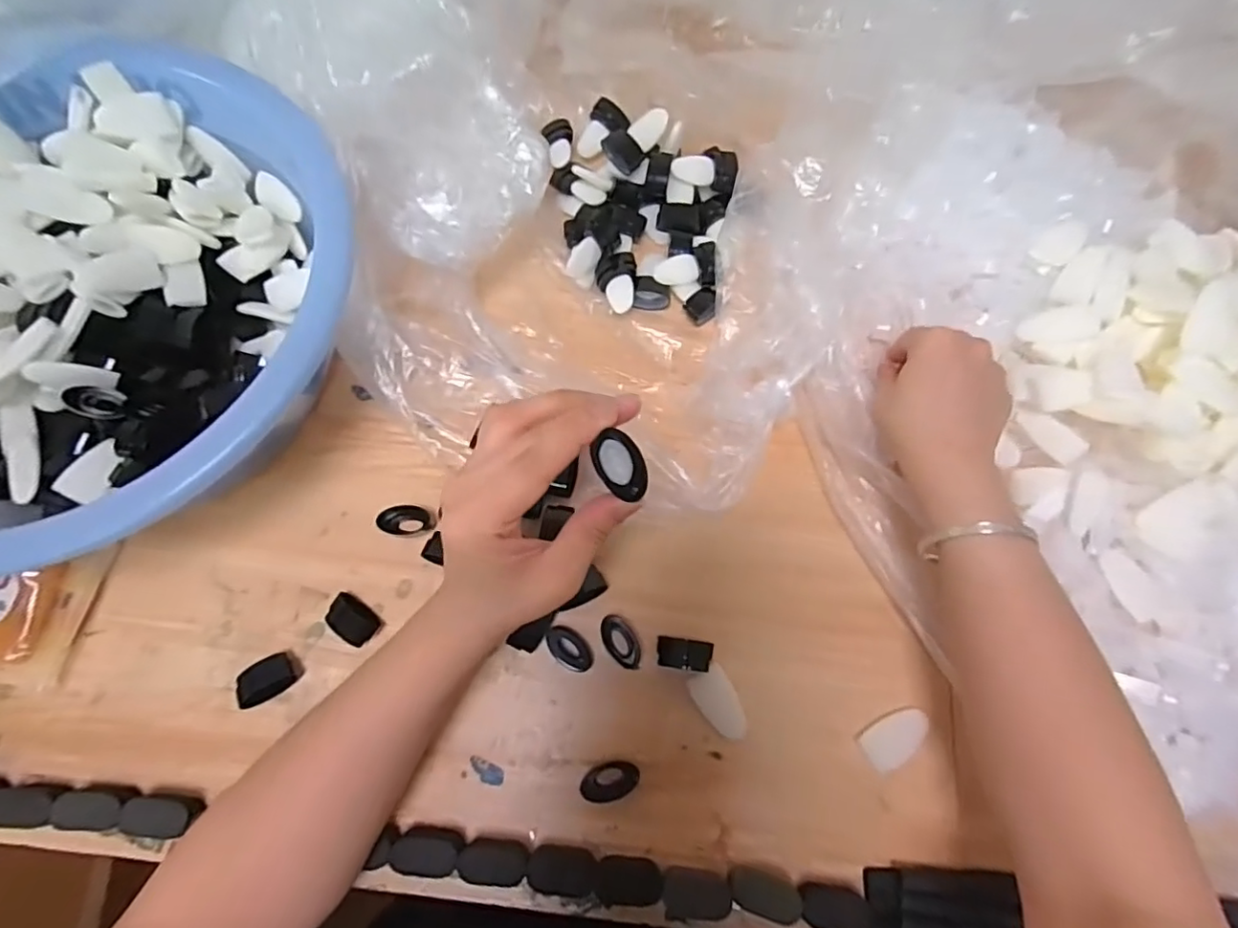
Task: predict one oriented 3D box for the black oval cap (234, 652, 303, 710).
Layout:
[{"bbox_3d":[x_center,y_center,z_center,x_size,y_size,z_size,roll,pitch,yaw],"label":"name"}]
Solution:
[{"bbox_3d":[-0.211,0.129,0.351,0.034,0.016,0.021,-32,76,-12],"label":"black oval cap"}]

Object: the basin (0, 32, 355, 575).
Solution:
[{"bbox_3d":[-0.331,-0.098,0.358,0.312,0.089,0.329,1,72,-2],"label":"basin"}]

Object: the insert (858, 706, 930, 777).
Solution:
[{"bbox_3d":[0.168,0.165,0.352,0.043,0.005,0.024,-31,76,-12],"label":"insert"}]

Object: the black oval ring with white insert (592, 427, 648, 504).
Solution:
[{"bbox_3d":[0.001,0.001,0.254,0.020,0.010,0.029,-27,94,-6],"label":"black oval ring with white insert"}]

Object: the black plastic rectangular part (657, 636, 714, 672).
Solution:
[{"bbox_3d":[0.041,0.119,0.366,0.033,0.013,0.018,9,72,1],"label":"black plastic rectangular part"}]

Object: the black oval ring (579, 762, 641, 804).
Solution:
[{"bbox_3d":[-0.005,0.185,0.340,0.034,0.010,0.020,-18,68,-18],"label":"black oval ring"}]

